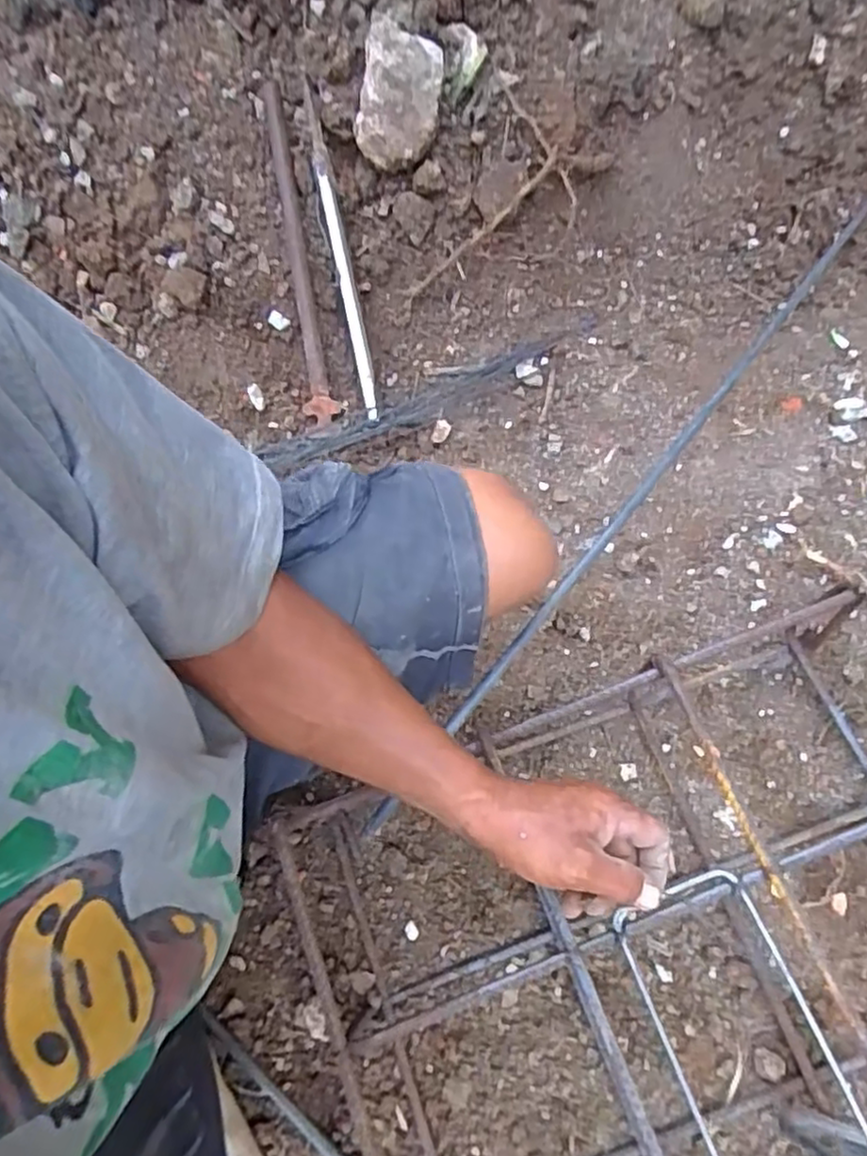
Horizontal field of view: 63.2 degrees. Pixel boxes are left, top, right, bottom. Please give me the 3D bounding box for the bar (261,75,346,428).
[{"bbox_3d":[-0.170,-0.402,0.889,0.041,0.021,0.411,-9,96,0],"label":"bar"}]

